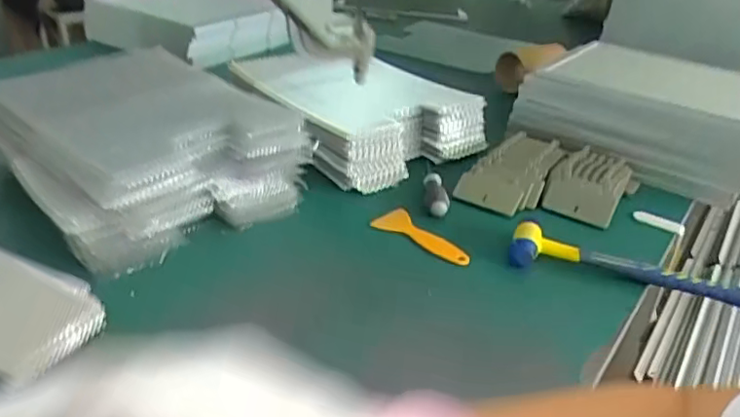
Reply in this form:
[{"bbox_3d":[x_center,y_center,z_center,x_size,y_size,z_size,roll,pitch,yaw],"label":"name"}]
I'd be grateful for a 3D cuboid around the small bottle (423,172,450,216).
[{"bbox_3d":[0.084,-0.018,0.759,0.022,0.028,0.075,0,30,-6],"label":"small bottle"}]

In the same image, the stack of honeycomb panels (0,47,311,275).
[{"bbox_3d":[-0.293,-0.087,0.734,0.274,0.115,0.396,-24,40,-39],"label":"stack of honeycomb panels"}]

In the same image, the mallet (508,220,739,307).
[{"bbox_3d":[0.288,0.062,0.655,0.261,0.033,0.058,10,30,10],"label":"mallet"}]

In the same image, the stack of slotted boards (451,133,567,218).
[{"bbox_3d":[0.203,-0.048,0.814,0.092,0.048,0.190,24,35,31],"label":"stack of slotted boards"}]

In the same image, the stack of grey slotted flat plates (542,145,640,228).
[{"bbox_3d":[0.296,-0.032,0.794,0.103,0.037,0.149,17,33,23],"label":"stack of grey slotted flat plates"}]

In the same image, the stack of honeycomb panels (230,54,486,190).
[{"bbox_3d":[-0.020,-0.153,0.902,0.268,0.092,0.309,-17,35,-31],"label":"stack of honeycomb panels"}]

